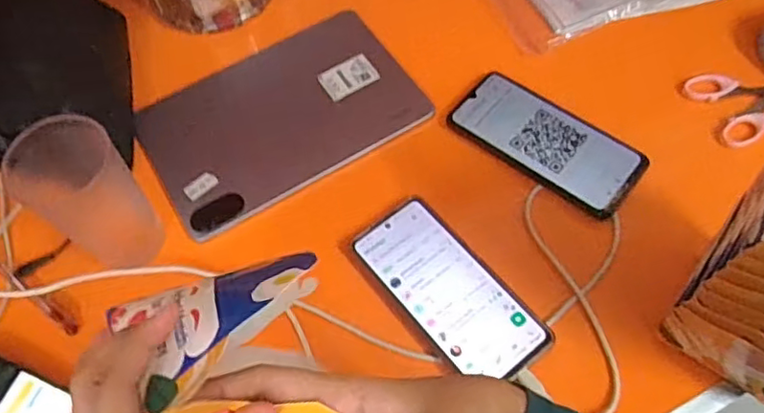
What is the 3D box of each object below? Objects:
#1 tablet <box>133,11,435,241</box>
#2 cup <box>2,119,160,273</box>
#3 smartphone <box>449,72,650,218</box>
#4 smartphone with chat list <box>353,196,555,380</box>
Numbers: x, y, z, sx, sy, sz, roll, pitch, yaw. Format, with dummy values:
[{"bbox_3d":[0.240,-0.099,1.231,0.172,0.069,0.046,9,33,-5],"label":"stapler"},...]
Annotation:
[{"bbox_3d":[-0.096,-0.088,0.601,0.251,0.010,0.164,-29,64,-12],"label":"tablet"},{"bbox_3d":[-0.228,-0.006,0.495,0.069,0.125,0.074,-1,62,2],"label":"cup"},{"bbox_3d":[0.149,-0.060,0.567,0.171,0.007,0.078,36,69,20],"label":"smartphone"},{"bbox_3d":[0.055,0.067,0.506,0.078,0.010,0.166,-37,66,-16],"label":"smartphone with chat list"}]

